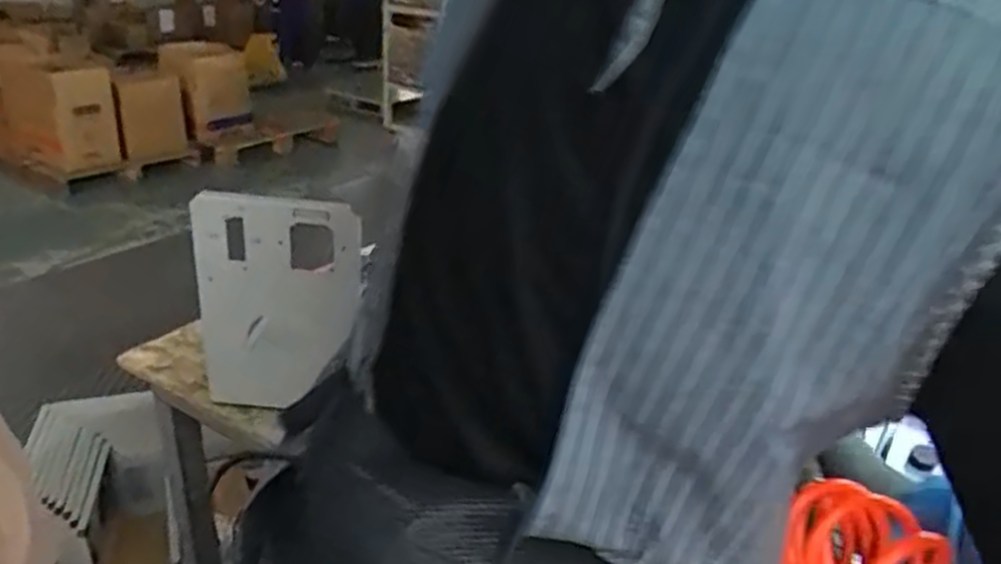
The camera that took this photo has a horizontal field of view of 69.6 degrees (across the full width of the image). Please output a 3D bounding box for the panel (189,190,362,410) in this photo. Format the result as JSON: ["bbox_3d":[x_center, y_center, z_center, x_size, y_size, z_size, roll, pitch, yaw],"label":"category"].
[{"bbox_3d":[-0.262,0.036,0.837,0.196,0.269,0.028,10,13,7],"label":"panel"}]

